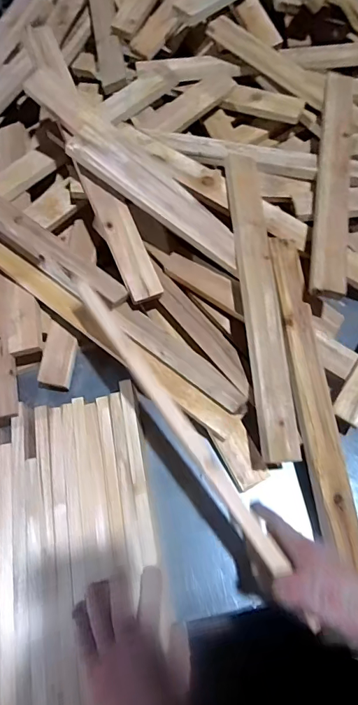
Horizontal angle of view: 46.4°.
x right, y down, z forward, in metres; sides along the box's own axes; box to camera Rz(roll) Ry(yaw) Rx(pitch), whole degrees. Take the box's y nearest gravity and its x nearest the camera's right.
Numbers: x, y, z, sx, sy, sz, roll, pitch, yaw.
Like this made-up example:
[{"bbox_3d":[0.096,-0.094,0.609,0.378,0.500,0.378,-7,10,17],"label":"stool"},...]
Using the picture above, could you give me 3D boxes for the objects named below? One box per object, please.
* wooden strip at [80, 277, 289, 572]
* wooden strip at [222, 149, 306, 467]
[{"bbox_3d":[-0.010,0.078,0.528,0.027,0.016,0.429,-33,73,-13],"label":"wooden strip"},{"bbox_3d":[0.123,-0.087,0.634,0.059,0.021,0.485,0,73,-17],"label":"wooden strip"}]

